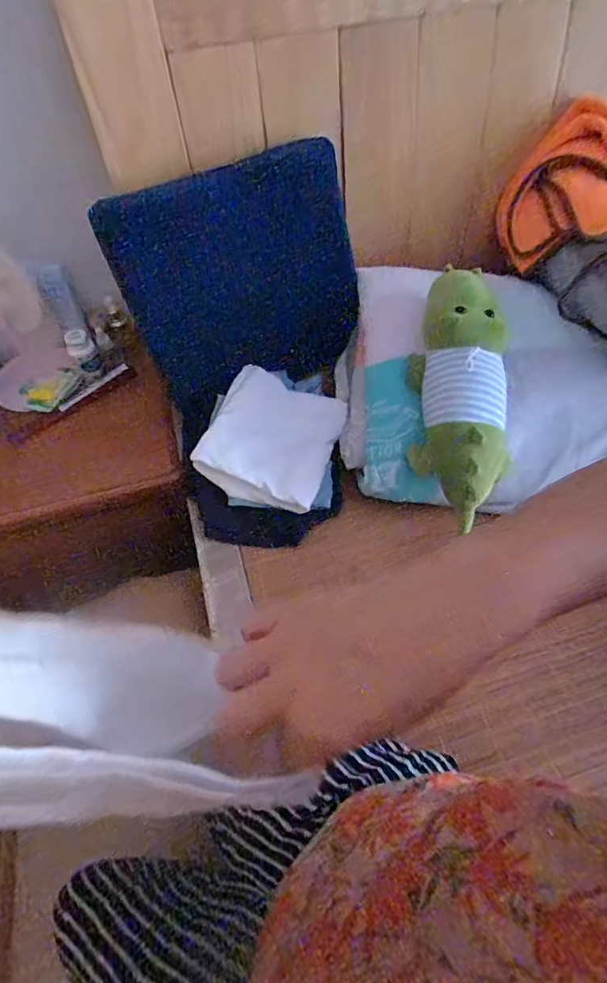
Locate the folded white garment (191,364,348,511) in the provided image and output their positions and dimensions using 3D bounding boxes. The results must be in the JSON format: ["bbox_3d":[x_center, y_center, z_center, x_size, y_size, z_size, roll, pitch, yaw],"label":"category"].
[{"bbox_3d":[-0.054,-0.094,0.838,0.213,0.040,0.248,16,59,13],"label":"folded white garment"}]

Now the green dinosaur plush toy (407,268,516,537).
[{"bbox_3d":[0.231,-0.138,0.717,0.137,0.081,0.373,-1,86,2],"label":"green dinosaur plush toy"}]

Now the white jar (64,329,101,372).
[{"bbox_3d":[-0.448,-0.287,1.002,0.047,0.065,0.054,-39,63,-21],"label":"white jar"}]

